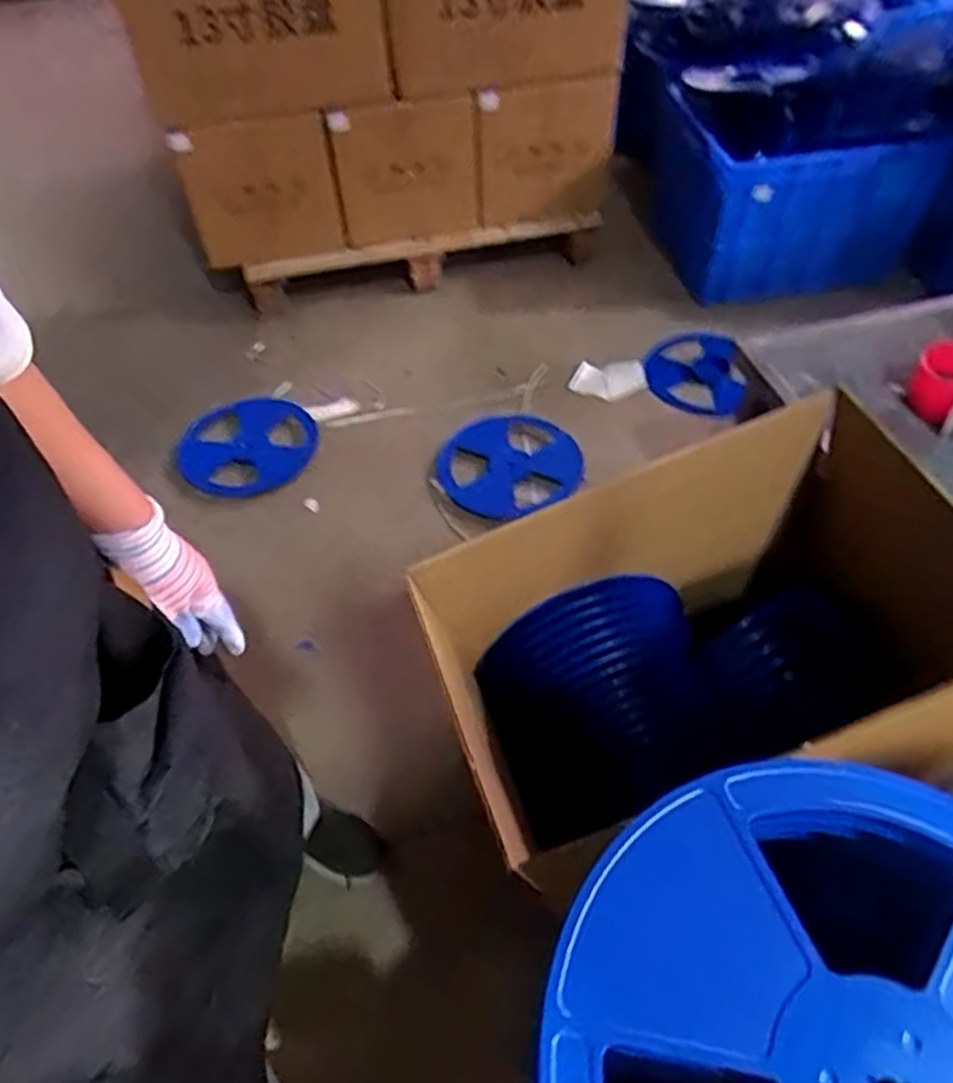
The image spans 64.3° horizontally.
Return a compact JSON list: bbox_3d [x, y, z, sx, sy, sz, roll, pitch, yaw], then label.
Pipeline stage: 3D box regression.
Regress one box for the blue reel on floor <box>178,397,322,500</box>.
[{"bbox_3d":[-0.541,-0.235,1.794,0.313,0.041,0.329,-31,56,-20],"label":"blue reel on floor"}]

